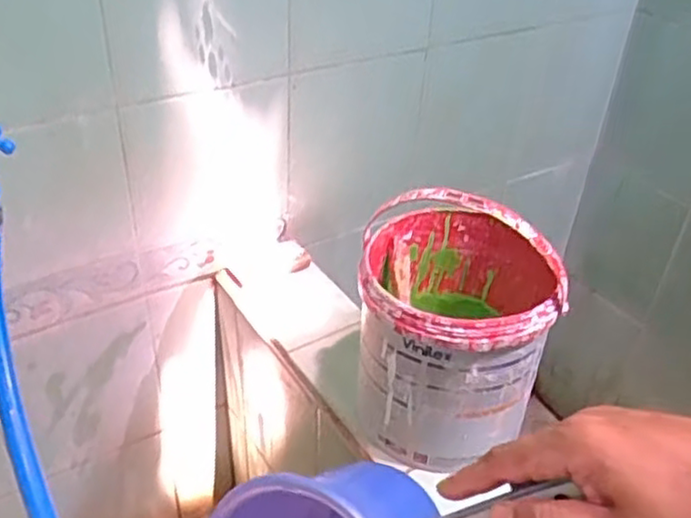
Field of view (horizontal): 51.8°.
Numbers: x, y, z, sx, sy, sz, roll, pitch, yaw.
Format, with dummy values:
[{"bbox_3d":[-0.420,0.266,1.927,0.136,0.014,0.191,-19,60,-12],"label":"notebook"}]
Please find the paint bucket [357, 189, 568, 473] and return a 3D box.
[{"bbox_3d":[0.105,0.042,0.673,0.178,0.260,0.181,5,36,2],"label":"paint bucket"}]

